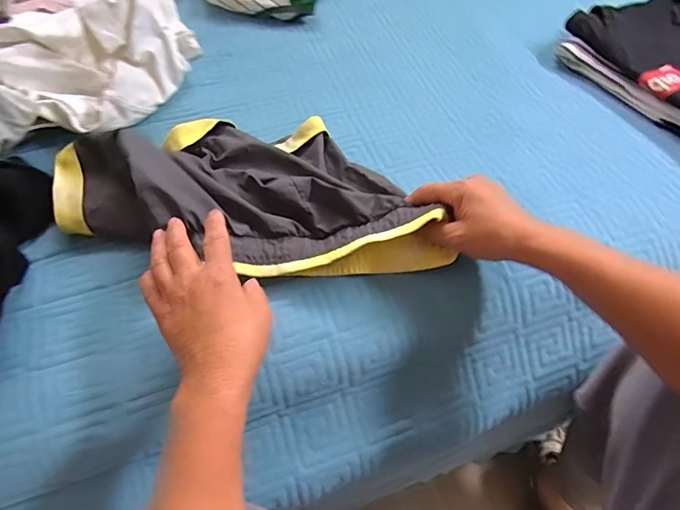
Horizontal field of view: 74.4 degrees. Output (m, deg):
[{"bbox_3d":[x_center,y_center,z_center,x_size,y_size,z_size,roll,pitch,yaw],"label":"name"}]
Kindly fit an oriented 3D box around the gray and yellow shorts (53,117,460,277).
[{"bbox_3d":[-0.101,-0.086,0.488,0.432,0.078,0.226,13,57,5],"label":"gray and yellow shorts"}]

